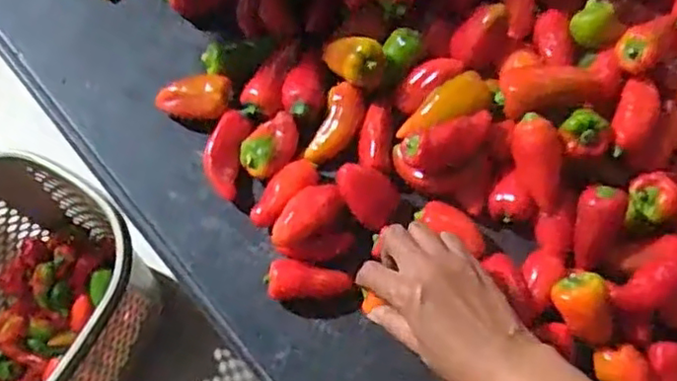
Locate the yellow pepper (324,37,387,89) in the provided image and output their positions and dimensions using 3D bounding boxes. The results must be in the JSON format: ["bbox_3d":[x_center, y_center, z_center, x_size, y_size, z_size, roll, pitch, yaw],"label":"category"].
[{"bbox_3d":[0.015,-0.115,0.566,0.058,0.030,0.035,42,76,13],"label":"yellow pepper"}]

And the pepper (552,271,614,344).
[{"bbox_3d":[0.190,0.092,0.504,0.045,0.036,0.056,-18,72,-6],"label":"pepper"}]

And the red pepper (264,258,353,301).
[{"bbox_3d":[-0.025,0.075,0.542,0.067,0.032,0.031,-6,71,-2],"label":"red pepper"}]

